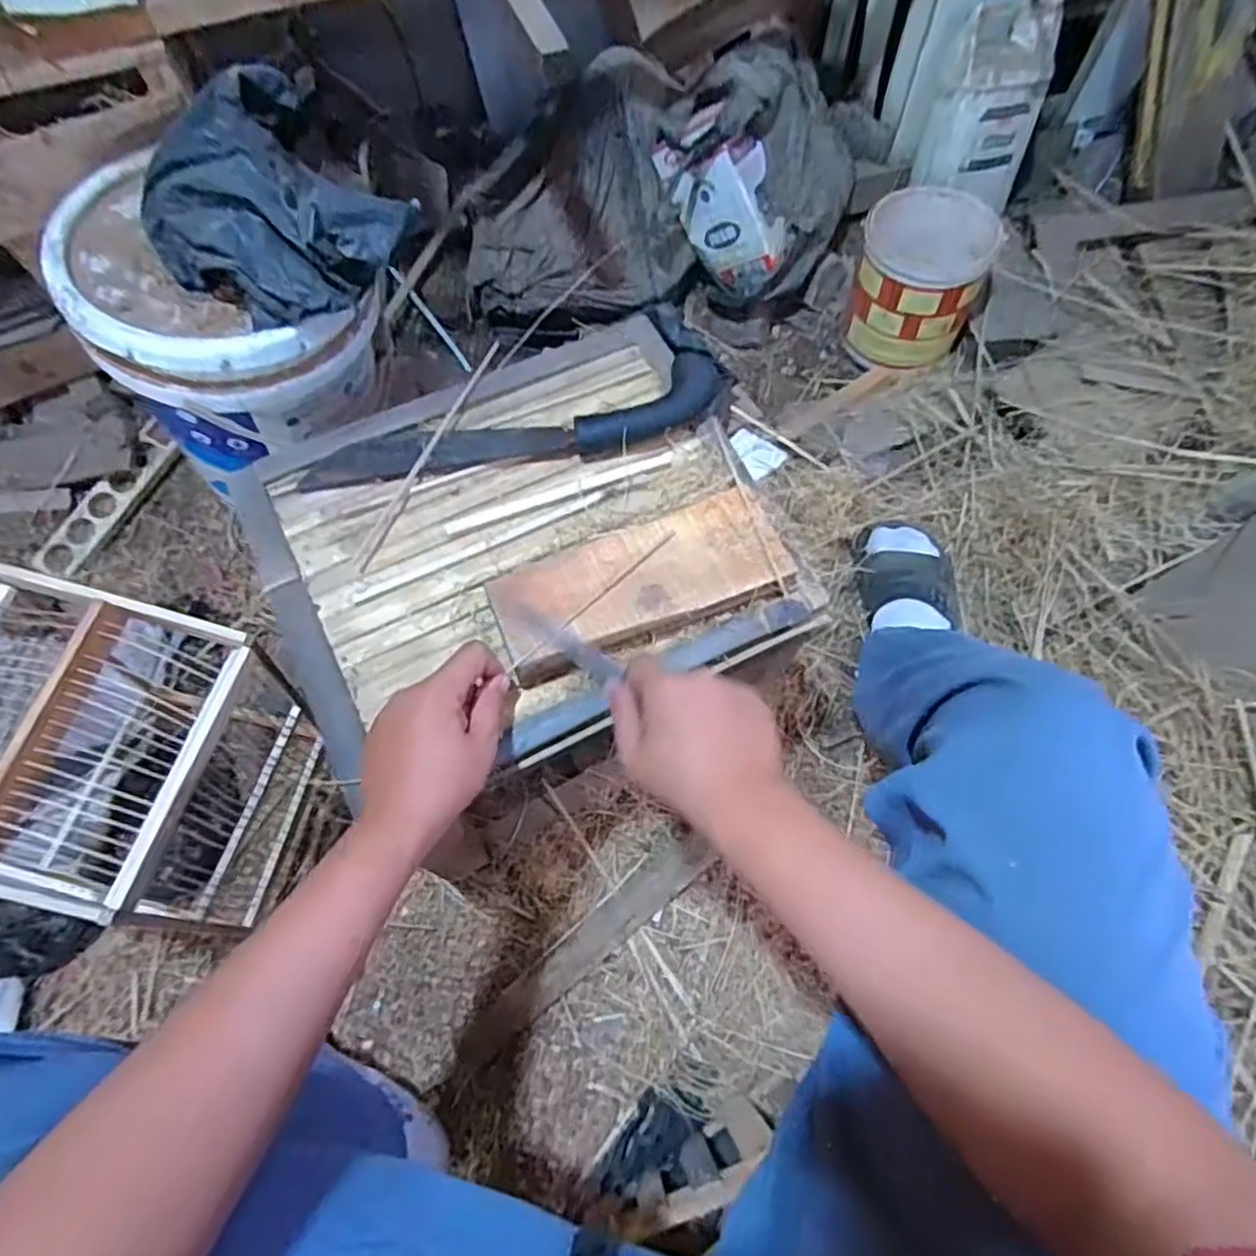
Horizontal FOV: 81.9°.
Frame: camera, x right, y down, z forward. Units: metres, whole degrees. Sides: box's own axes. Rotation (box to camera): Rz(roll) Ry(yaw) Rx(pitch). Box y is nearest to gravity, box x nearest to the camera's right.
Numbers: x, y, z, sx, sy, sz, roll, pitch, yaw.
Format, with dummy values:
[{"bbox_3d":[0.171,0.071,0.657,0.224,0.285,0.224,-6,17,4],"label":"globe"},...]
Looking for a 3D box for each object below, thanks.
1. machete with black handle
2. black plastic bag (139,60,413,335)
[{"bbox_3d":[-0.094,-0.172,0.628,0.369,0.041,0.106,-24,66,-9],"label":"machete with black handle"},{"bbox_3d":[-0.343,-0.403,0.688,0.214,0.130,0.173,33,70,16],"label":"black plastic bag"}]

